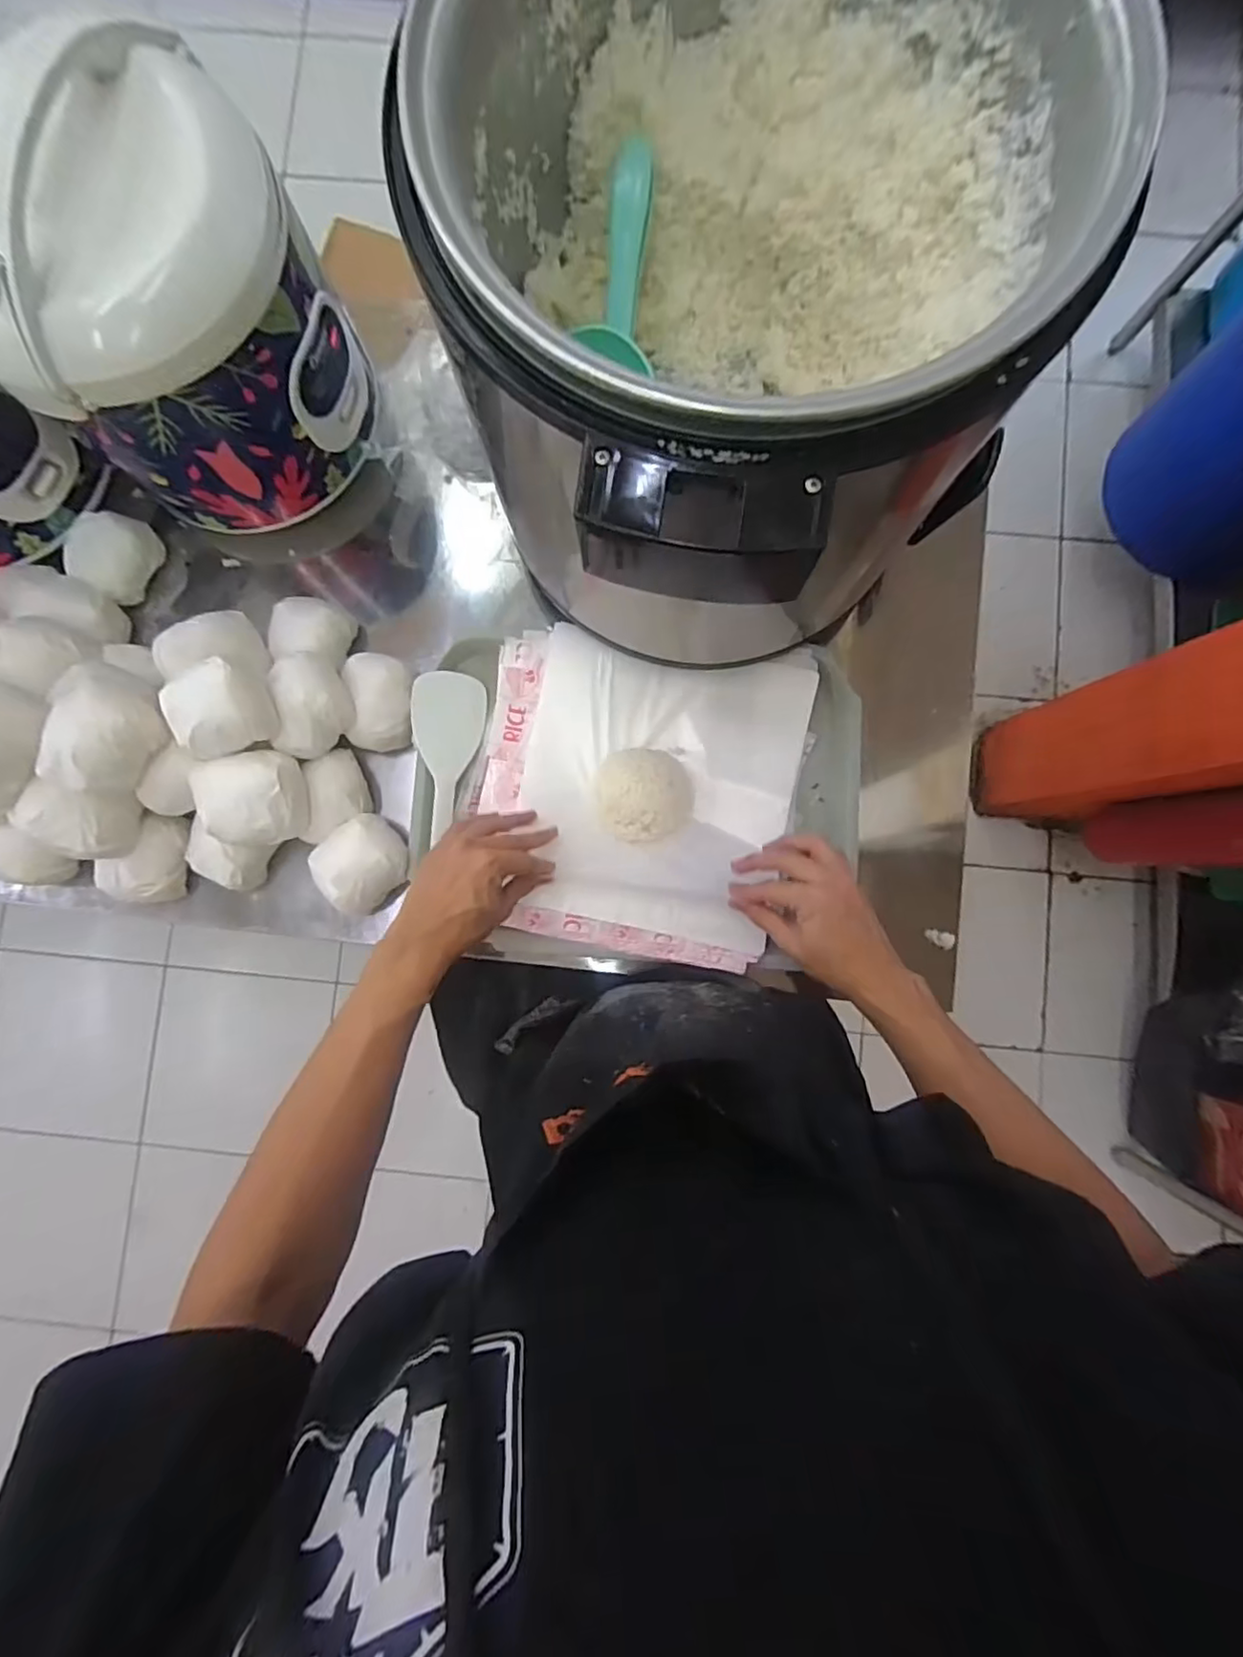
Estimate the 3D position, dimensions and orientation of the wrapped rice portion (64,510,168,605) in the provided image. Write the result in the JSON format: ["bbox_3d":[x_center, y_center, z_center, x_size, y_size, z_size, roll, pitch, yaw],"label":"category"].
[{"bbox_3d":[-0.487,-0.264,0.593,0.045,0.049,0.077,22,86,2],"label":"wrapped rice portion"}]

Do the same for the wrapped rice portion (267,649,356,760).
[{"bbox_3d":[-0.273,-0.110,0.544,0.060,0.039,0.088,-5,85,1],"label":"wrapped rice portion"}]

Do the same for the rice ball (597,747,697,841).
[{"bbox_3d":[0.023,-0.032,0.563,0.086,0.046,0.081,0,86,1],"label":"rice ball"}]

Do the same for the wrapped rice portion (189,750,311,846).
[{"bbox_3d":[-0.319,-0.027,0.531,0.076,0.046,0.079,0,86,1],"label":"wrapped rice portion"}]

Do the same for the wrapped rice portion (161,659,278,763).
[{"bbox_3d":[-0.332,-0.097,0.508,0.069,0.044,0.061,-26,86,-1],"label":"wrapped rice portion"}]

